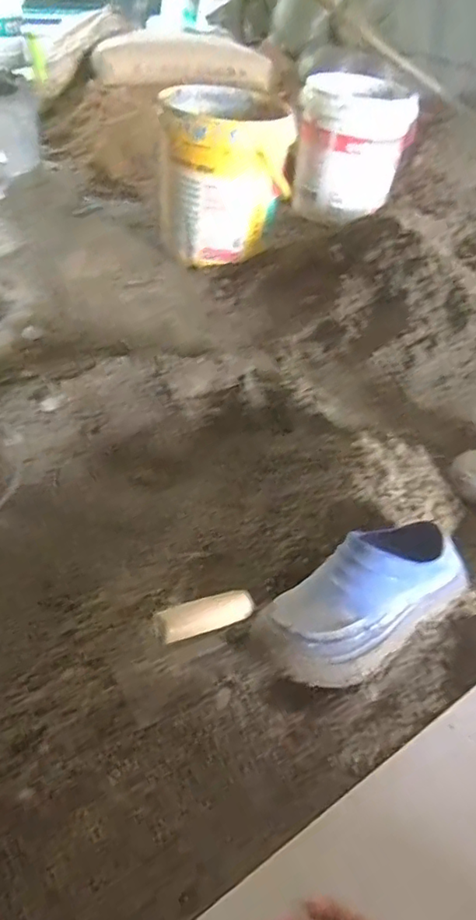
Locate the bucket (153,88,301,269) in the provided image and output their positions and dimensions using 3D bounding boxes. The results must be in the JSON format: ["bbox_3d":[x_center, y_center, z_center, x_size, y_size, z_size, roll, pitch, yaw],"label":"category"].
[{"bbox_3d":[-0.034,-0.691,1.371,0.285,0.317,0.285,3,45,-3],"label":"bucket"}]

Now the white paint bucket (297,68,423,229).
[{"bbox_3d":[0.341,-0.934,1.668,0.313,0.331,0.313,11,45,4],"label":"white paint bucket"}]

